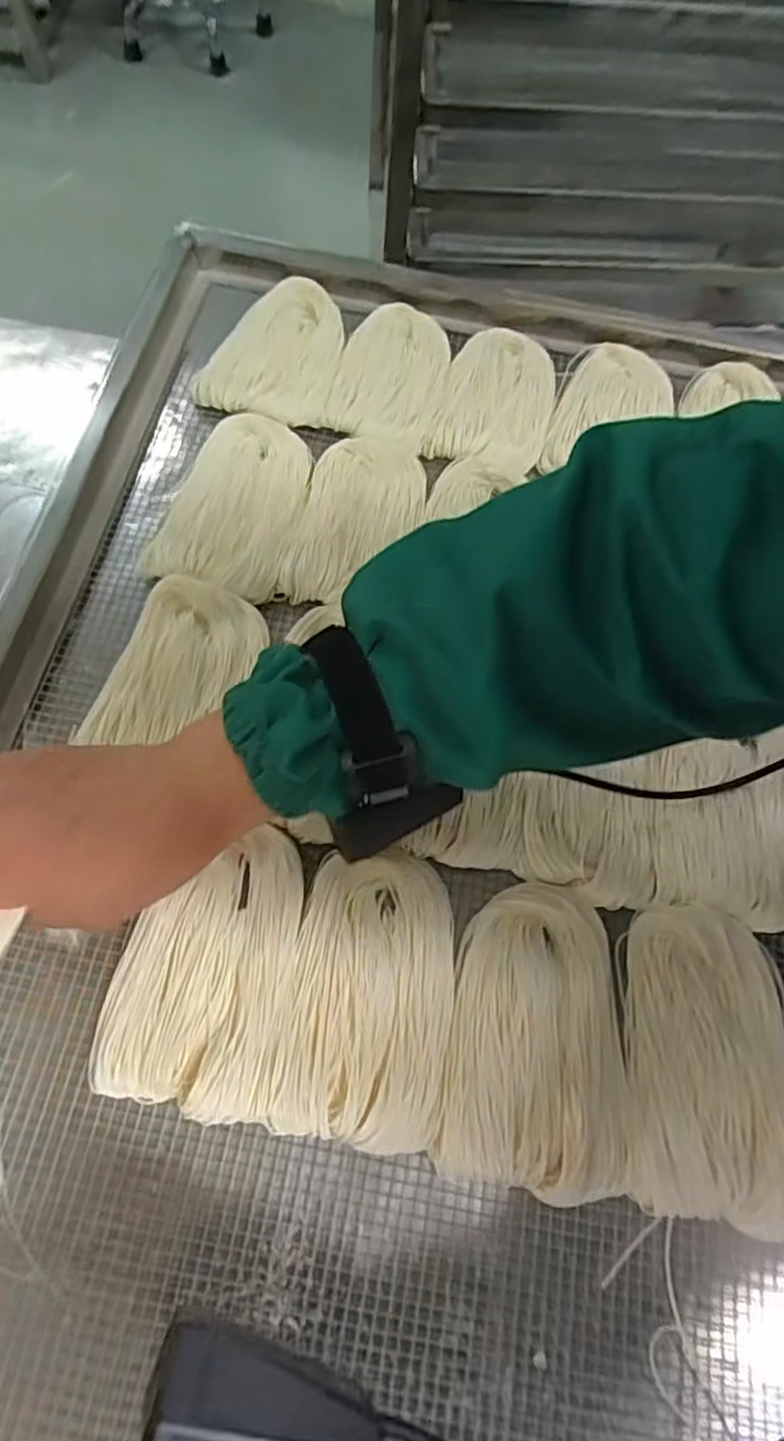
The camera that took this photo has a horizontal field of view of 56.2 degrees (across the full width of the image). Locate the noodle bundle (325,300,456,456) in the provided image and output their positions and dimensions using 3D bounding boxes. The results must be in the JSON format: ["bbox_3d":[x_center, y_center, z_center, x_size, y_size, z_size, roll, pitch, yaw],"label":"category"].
[{"bbox_3d":[0.000,-0.260,0.552,0.077,0.013,0.141,10,66,1],"label":"noodle bundle"}]

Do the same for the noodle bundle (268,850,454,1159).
[{"bbox_3d":[-0.010,0.141,0.383,0.080,0.022,0.137,7,66,0],"label":"noodle bundle"}]

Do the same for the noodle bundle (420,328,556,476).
[{"bbox_3d":[0.080,-0.245,0.551,0.083,0.017,0.146,17,66,4],"label":"noodle bundle"}]

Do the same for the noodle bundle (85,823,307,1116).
[{"bbox_3d":[-0.095,0.125,0.381,0.086,0.025,0.136,7,66,0],"label":"noodle bundle"}]

